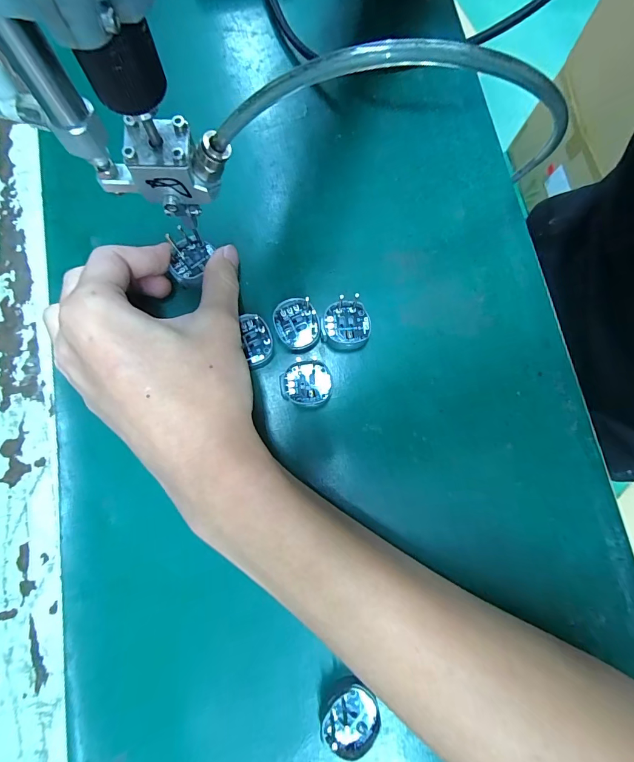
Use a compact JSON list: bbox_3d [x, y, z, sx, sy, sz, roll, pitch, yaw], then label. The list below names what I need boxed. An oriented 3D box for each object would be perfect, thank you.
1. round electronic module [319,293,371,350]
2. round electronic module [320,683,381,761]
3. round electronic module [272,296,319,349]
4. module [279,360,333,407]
[{"bbox_3d":[0.016,-0.032,0.211,0.028,0.008,0.028,0,79,-1],"label":"round electronic module"},{"bbox_3d":[0.016,0.159,0.174,0.026,0.011,0.028,0,79,-1],"label":"round electronic module"},{"bbox_3d":[-0.011,-0.032,0.207,0.025,0.004,0.025,0,79,-1],"label":"round electronic module"},{"bbox_3d":[-0.006,0.001,0.202,0.028,0.004,0.025,-13,80,-3],"label":"module"}]

